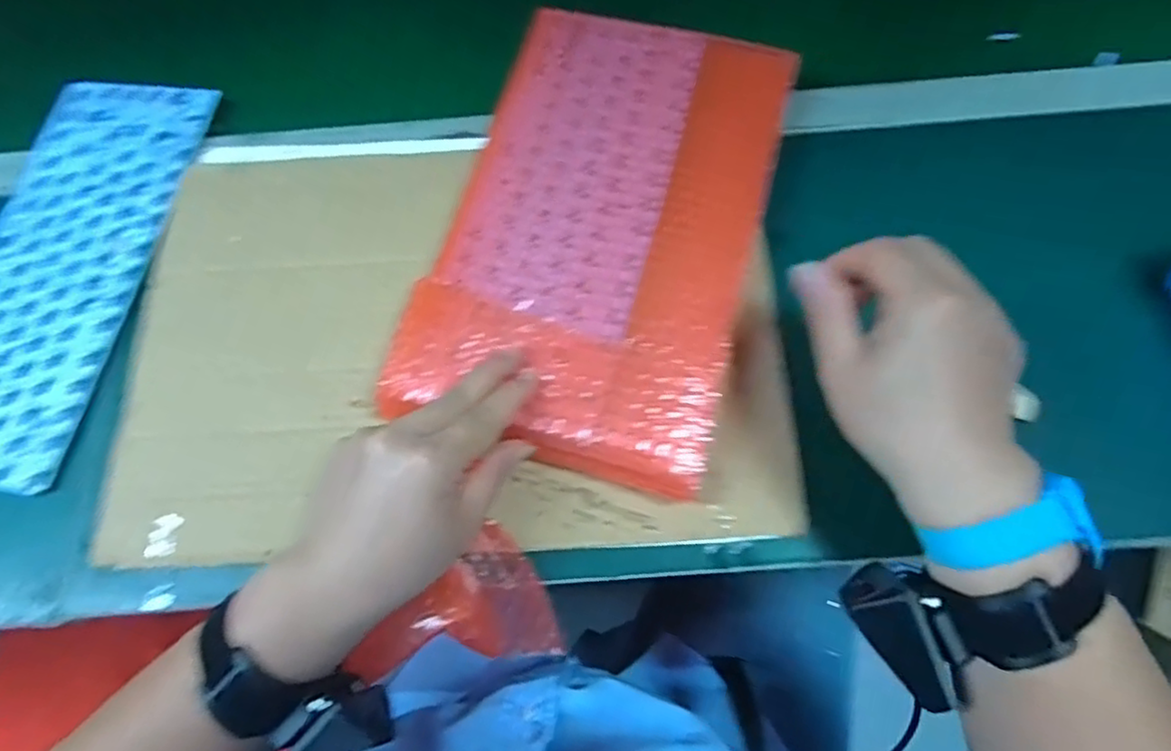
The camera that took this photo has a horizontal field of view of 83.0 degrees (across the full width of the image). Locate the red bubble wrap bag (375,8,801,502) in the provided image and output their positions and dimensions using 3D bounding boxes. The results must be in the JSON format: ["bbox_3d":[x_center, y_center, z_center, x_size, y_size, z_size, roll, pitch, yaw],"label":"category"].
[{"bbox_3d":[0.014,-0.103,0.423,0.188,0.016,0.320,14,69,8],"label":"red bubble wrap bag"}]

